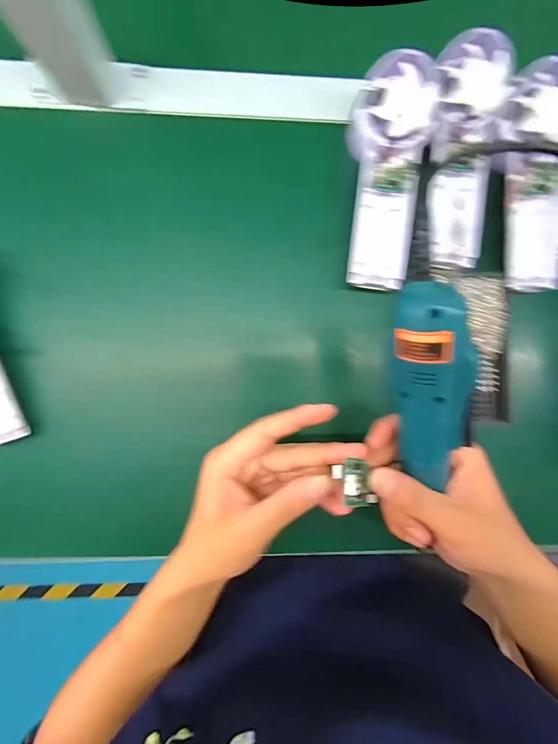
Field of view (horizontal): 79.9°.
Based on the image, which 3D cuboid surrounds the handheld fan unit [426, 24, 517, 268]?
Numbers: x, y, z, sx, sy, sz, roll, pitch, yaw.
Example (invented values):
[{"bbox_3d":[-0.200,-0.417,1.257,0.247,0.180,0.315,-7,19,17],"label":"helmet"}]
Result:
[{"bbox_3d":[0.155,-0.182,0.280,0.056,0.038,0.175,3,90,-2],"label":"handheld fan unit"}]

